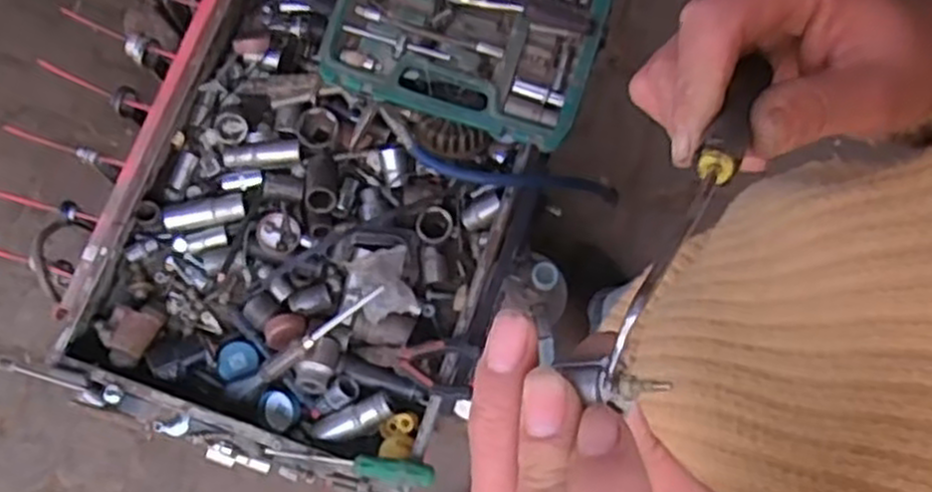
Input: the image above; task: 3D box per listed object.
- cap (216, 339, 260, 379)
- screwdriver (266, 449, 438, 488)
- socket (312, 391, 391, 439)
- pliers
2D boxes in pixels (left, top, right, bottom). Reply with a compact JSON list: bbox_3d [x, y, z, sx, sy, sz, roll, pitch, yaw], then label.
[{"bbox_3d":[-0.216,0.106,0.737,0.037,0.007,0.035,0,78,-1],"label":"cap"},{"bbox_3d":[-0.101,0.190,0.679,0.146,0.020,0.020,7,78,0],"label":"screwdriver"},{"bbox_3d":[-0.105,0.162,0.727,0.076,0.028,0.026,-26,80,-6],"label":"socket"},{"bbox_3d":[-0.046,0.108,0.719,0.121,0.023,0.049,4,77,28],"label":"pliers"}]

